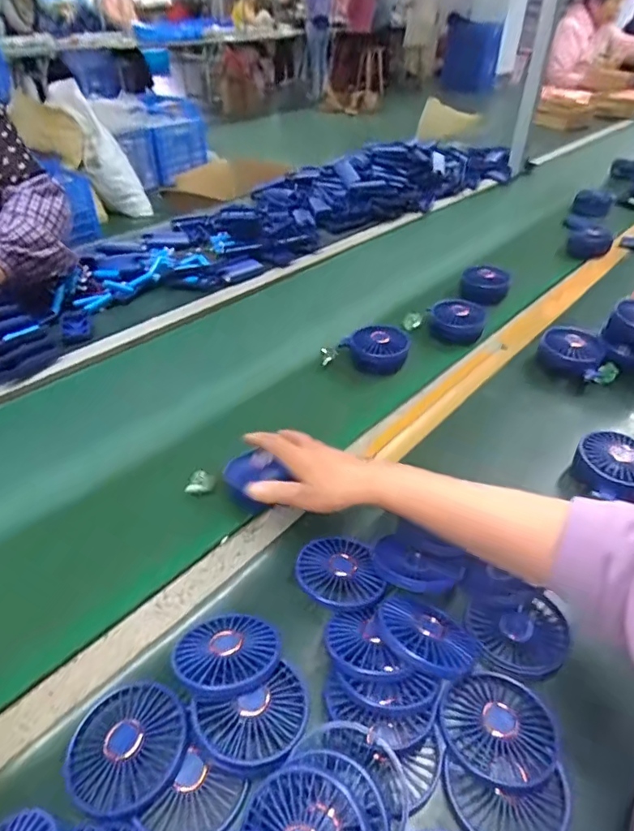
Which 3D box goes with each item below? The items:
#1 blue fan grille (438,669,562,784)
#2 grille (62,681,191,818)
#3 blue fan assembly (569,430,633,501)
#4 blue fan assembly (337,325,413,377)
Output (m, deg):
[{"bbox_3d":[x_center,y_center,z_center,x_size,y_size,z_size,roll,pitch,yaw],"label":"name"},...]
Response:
[{"bbox_3d":[0.142,0.238,0.406,0.084,0.024,0.081,0,39,0],"label":"blue fan grille"},{"bbox_3d":[-0.140,0.245,0.388,0.083,0.010,0.084,0,39,0],"label":"grille"},{"bbox_3d":[0.345,0.061,0.600,0.083,0.043,0.079,0,39,0],"label":"blue fan assembly"},{"bbox_3d":[0.092,-0.102,0.793,0.109,0.045,0.077,0,41,1],"label":"blue fan assembly"}]

